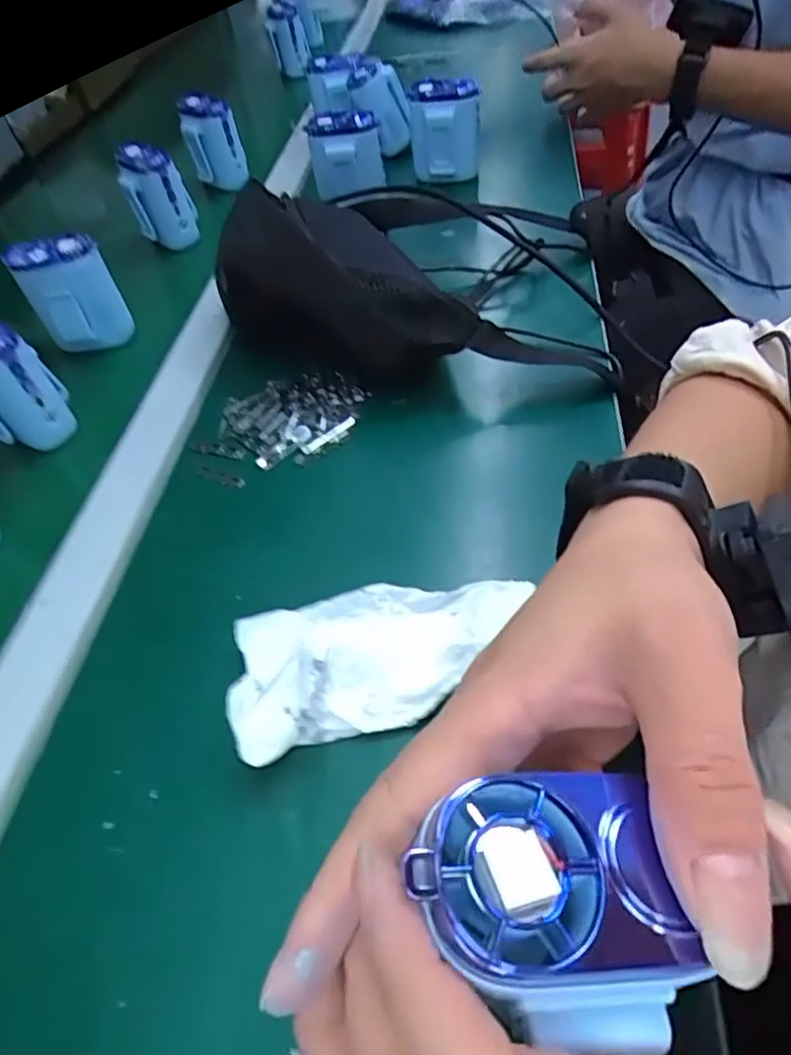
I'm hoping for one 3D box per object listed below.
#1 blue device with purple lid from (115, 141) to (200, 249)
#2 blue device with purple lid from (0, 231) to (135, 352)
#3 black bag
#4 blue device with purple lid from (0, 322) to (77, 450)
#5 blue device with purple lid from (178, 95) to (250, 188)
[{"bbox_3d":[-0.238,-0.335,0.624,0.062,0.084,0.060,-21,52,-11],"label":"blue device with purple lid"},{"bbox_3d":[-0.262,-0.190,0.502,0.063,0.085,0.036,-34,56,-21],"label":"blue device with purple lid"},{"bbox_3d":[0.008,-0.195,0.474,0.284,0.082,0.209,1,52,4],"label":"black bag"},{"bbox_3d":[-0.272,-0.102,0.433,0.060,0.079,0.061,-34,58,-21],"label":"blue device with purple lid"},{"bbox_3d":[-0.206,-0.438,0.700,0.058,0.089,0.066,-17,51,-8],"label":"blue device with purple lid"}]

